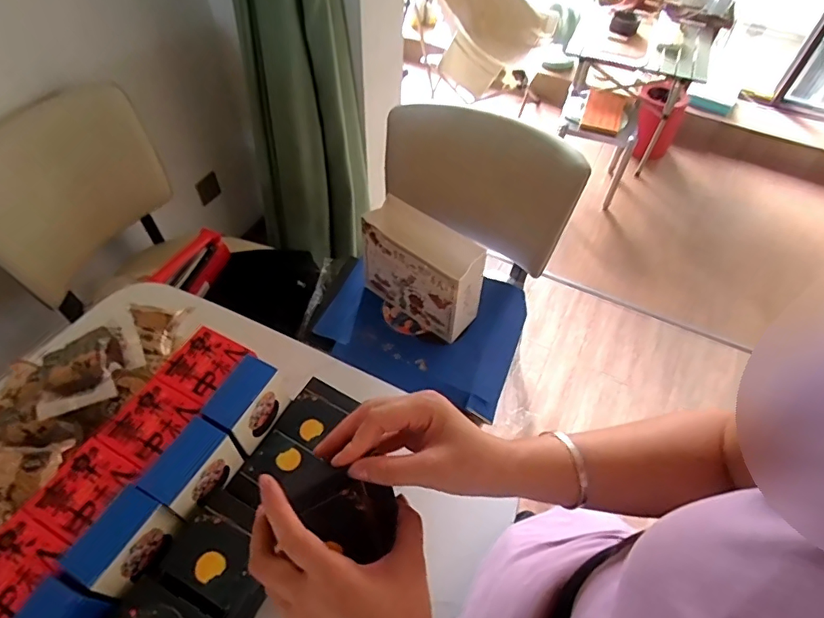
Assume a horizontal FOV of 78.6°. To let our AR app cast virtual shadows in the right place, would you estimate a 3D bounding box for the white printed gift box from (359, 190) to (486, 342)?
[{"bbox_3d":[0.024,-0.089,1.112,0.269,0.212,0.116,34,60,21],"label":"white printed gift box"}]

